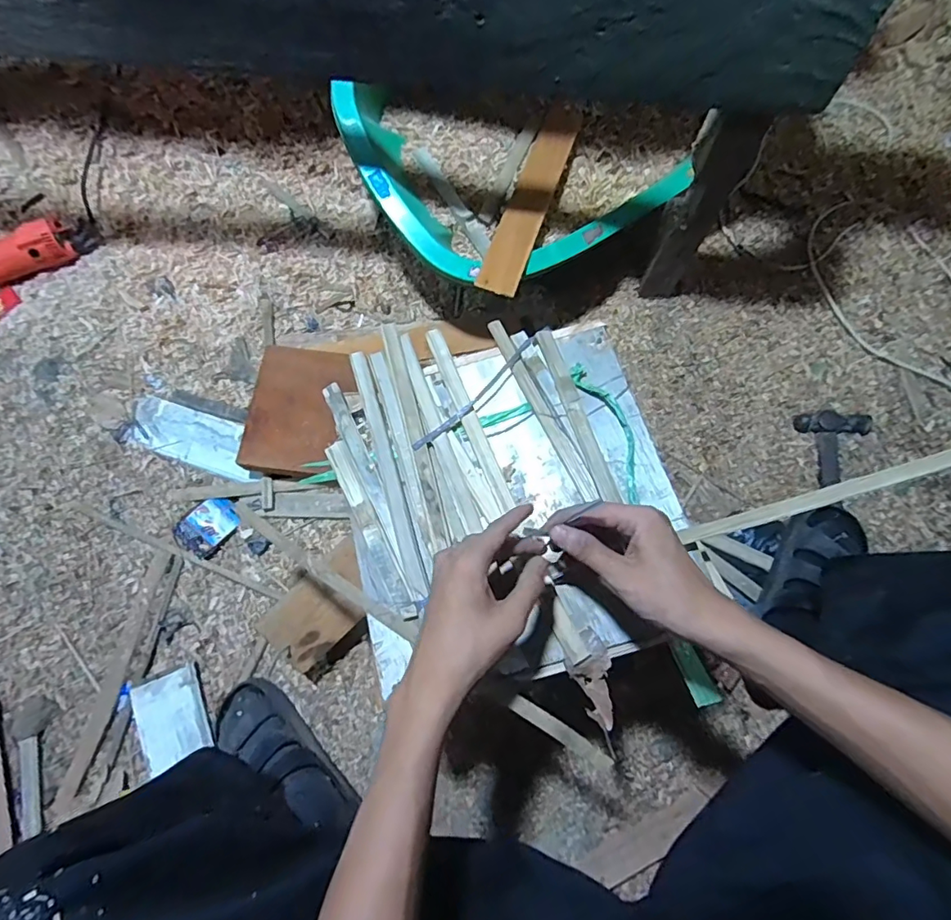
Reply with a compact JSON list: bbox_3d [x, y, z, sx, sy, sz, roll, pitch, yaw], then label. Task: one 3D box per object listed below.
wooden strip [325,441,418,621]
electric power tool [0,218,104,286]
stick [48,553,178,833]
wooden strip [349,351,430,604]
[{"bbox_3d":[-0.103,0.063,0.504,0.021,0.012,0.195,-29,70,-1],"label":"wooden strip"},{"bbox_3d":[-0.836,-0.346,0.929,0.325,0.078,0.082,-25,75,-6],"label":"electric power tool"},{"bbox_3d":[-0.517,0.308,0.750,0.033,0.015,0.353,11,69,1],"label":"stick"},{"bbox_3d":[-0.091,0.004,0.527,0.020,0.010,0.281,-19,67,0],"label":"wooden strip"}]

